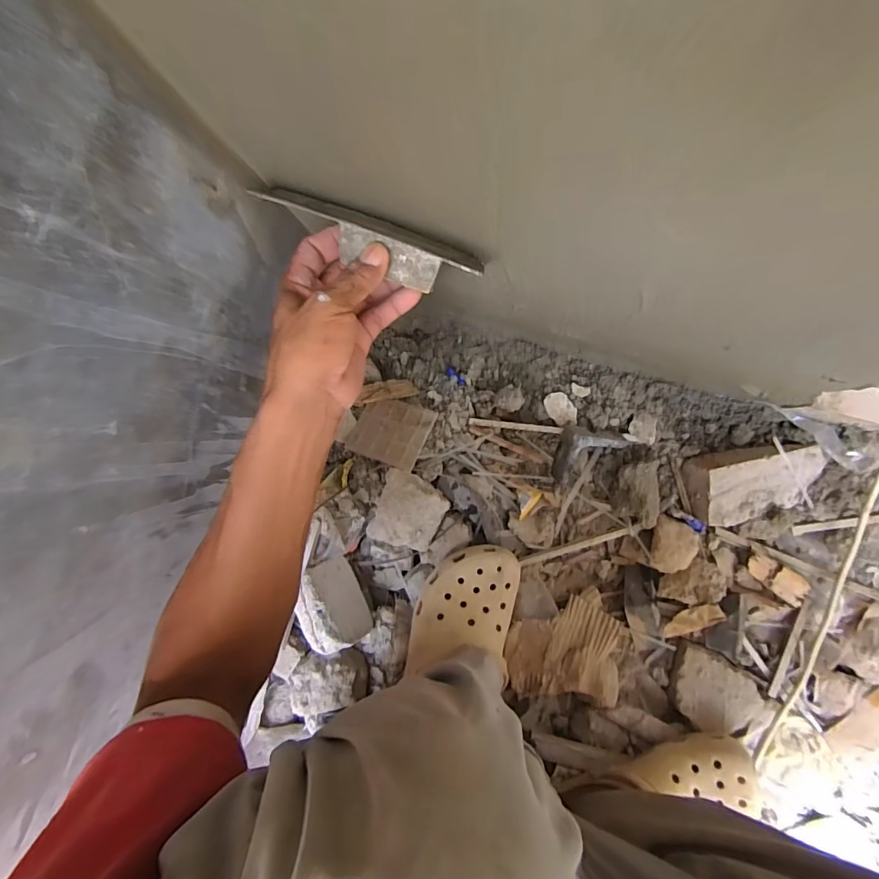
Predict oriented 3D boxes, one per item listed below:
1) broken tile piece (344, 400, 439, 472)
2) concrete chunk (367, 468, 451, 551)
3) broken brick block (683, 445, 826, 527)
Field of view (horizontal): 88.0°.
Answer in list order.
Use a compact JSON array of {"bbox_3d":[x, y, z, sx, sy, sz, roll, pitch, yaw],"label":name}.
[{"bbox_3d":[-0.062,-0.011,0.573,0.099,0.007,0.080,17,72,27],"label":"broken tile piece"},{"bbox_3d":[-0.036,0.088,0.563,0.080,0.032,0.086,20,93,7],"label":"concrete chunk"},{"bbox_3d":[0.379,0.051,0.535,0.158,0.046,0.082,-10,89,7],"label":"broken brick block"}]

